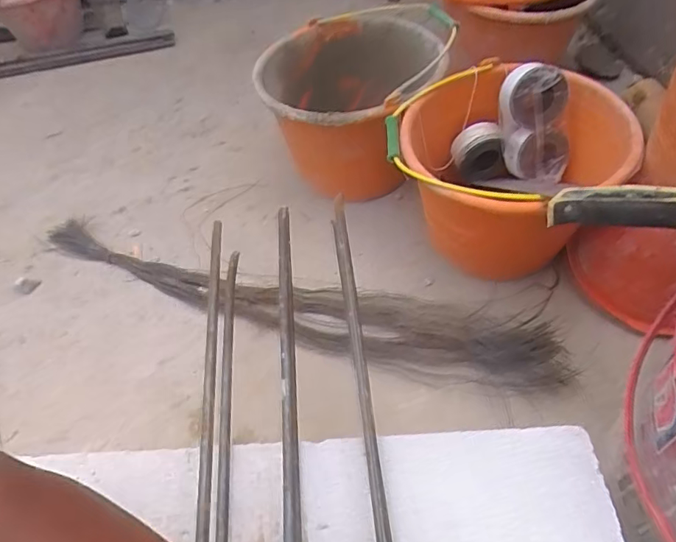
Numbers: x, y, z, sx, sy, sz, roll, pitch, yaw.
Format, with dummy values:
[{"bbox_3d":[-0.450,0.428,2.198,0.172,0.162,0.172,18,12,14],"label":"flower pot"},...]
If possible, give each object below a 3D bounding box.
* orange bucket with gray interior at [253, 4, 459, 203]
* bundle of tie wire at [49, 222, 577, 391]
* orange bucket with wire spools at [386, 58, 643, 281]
[{"bbox_3d":[0.030,-0.279,0.919,0.294,0.234,0.298,-3,52,3],"label":"orange bucket with gray interior"},{"bbox_3d":[-0.106,0.039,0.826,0.890,0.041,0.126,13,54,15],"label":"bundle of tie wire"},{"bbox_3d":[0.238,-0.129,0.778,0.310,0.235,0.275,-36,57,-21],"label":"orange bucket with wire spools"}]

